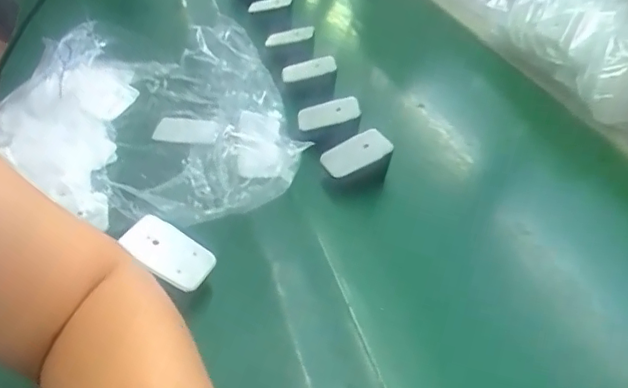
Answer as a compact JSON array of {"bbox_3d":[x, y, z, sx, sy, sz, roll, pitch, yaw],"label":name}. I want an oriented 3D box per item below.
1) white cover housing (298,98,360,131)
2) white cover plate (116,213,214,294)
[{"bbox_3d":[0.013,-0.093,0.666,0.096,0.027,0.013,-9,19,47],"label":"white cover housing"},{"bbox_3d":[-0.117,0.046,0.456,0.073,0.040,0.008,33,5,5],"label":"white cover plate"}]

